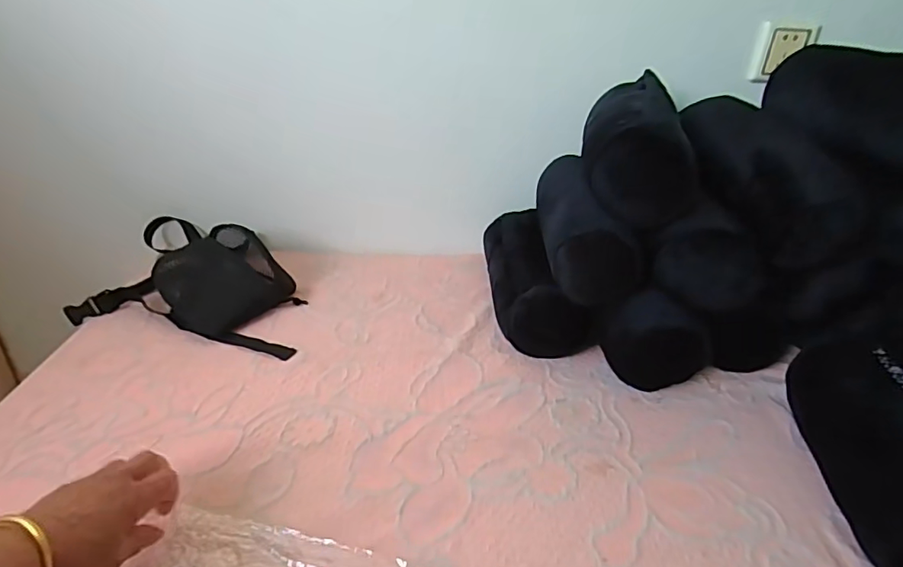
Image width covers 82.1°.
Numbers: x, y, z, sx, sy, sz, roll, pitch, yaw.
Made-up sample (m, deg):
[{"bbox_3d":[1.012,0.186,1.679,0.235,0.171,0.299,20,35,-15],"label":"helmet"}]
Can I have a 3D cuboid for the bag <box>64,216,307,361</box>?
[{"bbox_3d":[-0.362,-0.011,0.782,0.356,0.072,0.247,8,28,8],"label":"bag"}]

